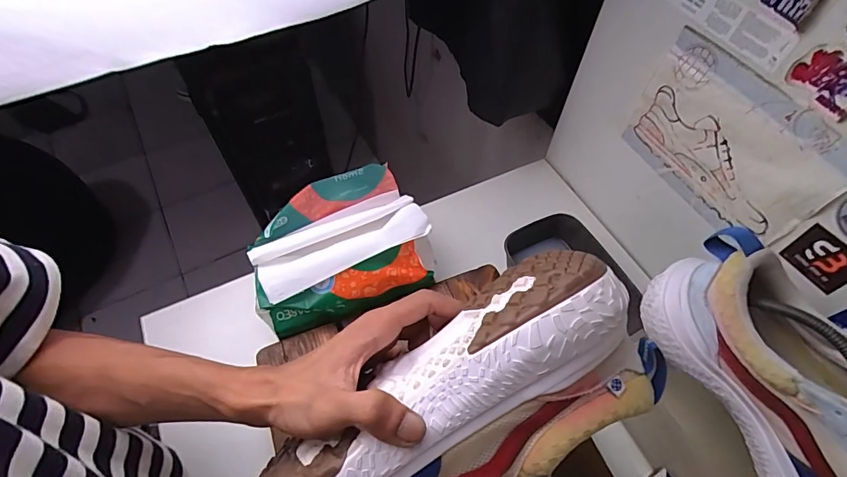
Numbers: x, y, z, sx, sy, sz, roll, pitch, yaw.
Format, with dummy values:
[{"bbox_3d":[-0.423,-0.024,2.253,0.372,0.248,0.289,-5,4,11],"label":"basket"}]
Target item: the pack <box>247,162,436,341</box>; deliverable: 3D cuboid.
[{"bbox_3d":[-0.089,0.010,0.466,0.191,0.068,0.134,-19,61,-13],"label":"pack"}]

